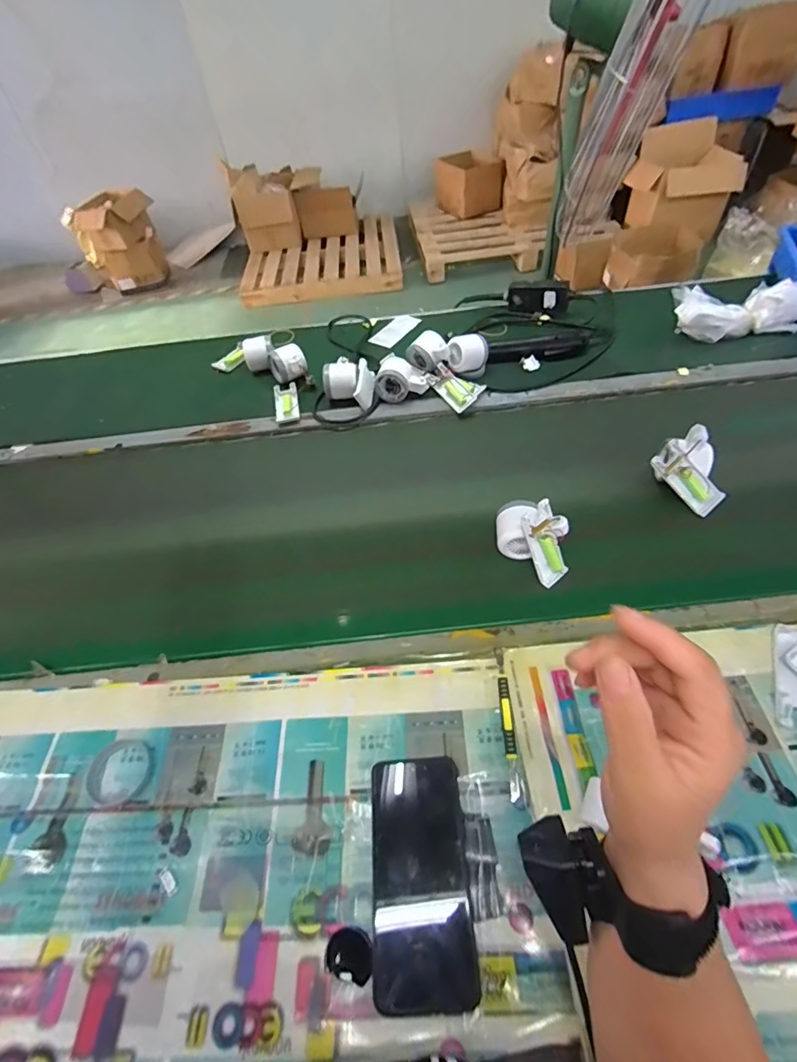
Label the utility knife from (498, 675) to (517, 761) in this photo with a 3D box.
[{"bbox_3d":[0.107,0.183,0.465,0.012,0.009,0.078,-1,51,5],"label":"utility knife"}]

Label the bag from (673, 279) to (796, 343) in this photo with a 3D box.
[{"bbox_3d":[0.618,-0.402,0.856,0.228,0.077,0.101,-5,50,2],"label":"bag"}]

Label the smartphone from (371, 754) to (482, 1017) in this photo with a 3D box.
[{"bbox_3d":[0.018,0.282,0.394,0.075,0.011,0.170,-5,50,2],"label":"smartphone"}]

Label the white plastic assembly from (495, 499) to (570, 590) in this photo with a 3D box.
[{"bbox_3d":[0.163,0.003,0.571,0.095,0.083,0.061,24,57,23],"label":"white plastic assembly"}]

